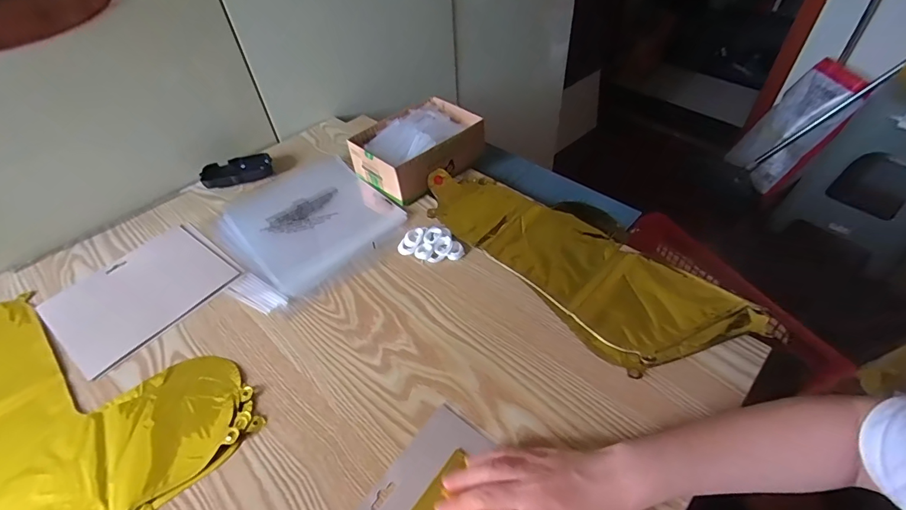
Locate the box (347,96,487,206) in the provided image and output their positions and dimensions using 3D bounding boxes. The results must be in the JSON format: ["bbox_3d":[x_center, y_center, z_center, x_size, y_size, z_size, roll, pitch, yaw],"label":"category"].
[{"bbox_3d":[-0.054,-0.173,0.698,0.141,0.076,0.188,34,57,31],"label":"box"}]

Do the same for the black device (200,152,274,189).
[{"bbox_3d":[-0.358,-0.140,0.716,0.106,0.026,0.044,-15,47,-9],"label":"black device"}]

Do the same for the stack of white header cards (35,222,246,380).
[{"bbox_3d":[-0.402,0.045,0.561,0.165,0.005,0.197,28,55,28],"label":"stack of white header cards"}]

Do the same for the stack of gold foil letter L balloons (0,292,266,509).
[{"bbox_3d":[-0.431,0.158,0.455,0.424,0.007,0.245,22,52,23],"label":"stack of gold foil letter L balloons"}]

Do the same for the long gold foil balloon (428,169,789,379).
[{"bbox_3d":[0.144,-0.007,0.550,0.165,0.018,0.423,-33,53,-25],"label":"long gold foil balloon"}]

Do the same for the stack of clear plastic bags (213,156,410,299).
[{"bbox_3d":[-0.215,-0.055,0.636,0.218,0.012,0.250,-37,54,-27],"label":"stack of clear plastic bags"}]

